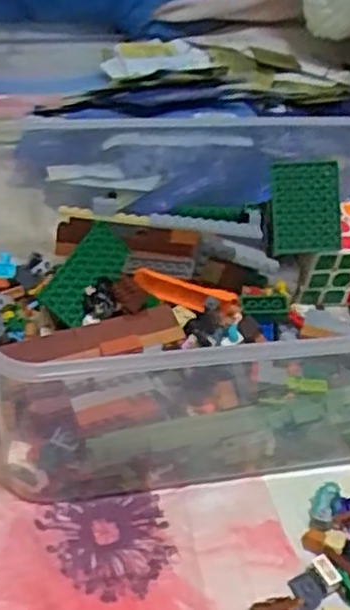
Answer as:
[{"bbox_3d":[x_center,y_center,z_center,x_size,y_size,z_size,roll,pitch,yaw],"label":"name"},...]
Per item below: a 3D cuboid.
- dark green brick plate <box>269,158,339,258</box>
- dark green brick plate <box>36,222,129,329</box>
[{"bbox_3d":[0.093,-0.069,0.511,0.049,0.064,0.008,-2,1,1],"label":"dark green brick plate"},{"bbox_3d":[-0.060,-0.021,0.491,0.035,0.009,0.075,42,58,-12],"label":"dark green brick plate"}]

